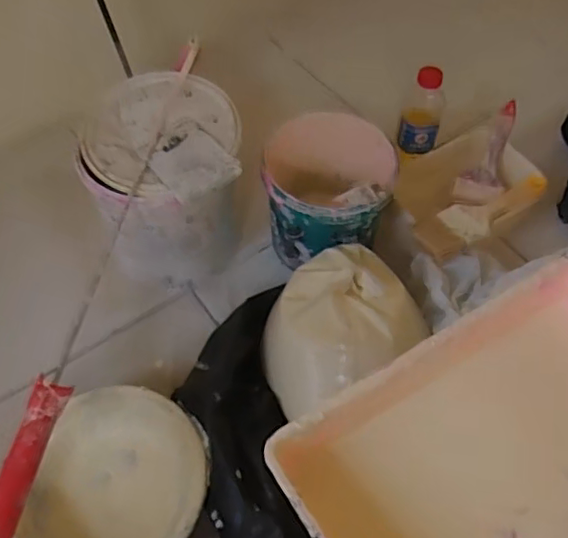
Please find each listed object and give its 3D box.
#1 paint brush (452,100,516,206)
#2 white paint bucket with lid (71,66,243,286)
[{"bbox_3d":[0.294,-0.161,0.849,0.060,0.023,0.148,22,99,14],"label":"paint brush"},{"bbox_3d":[-0.142,-0.098,0.764,0.171,0.220,0.176,0,56,0],"label":"white paint bucket with lid"}]

